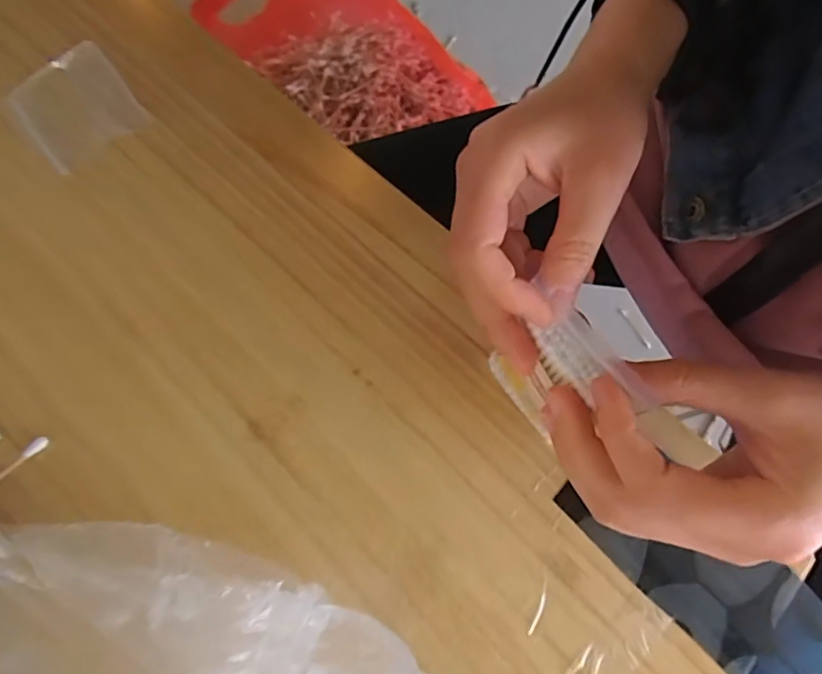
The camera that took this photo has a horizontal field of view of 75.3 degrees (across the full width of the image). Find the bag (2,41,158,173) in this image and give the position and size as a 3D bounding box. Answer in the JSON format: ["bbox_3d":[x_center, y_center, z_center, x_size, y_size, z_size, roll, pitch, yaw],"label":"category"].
[{"bbox_3d":[-0.206,-0.143,0.327,0.063,0.008,0.069,-36,78,-12],"label":"bag"}]

